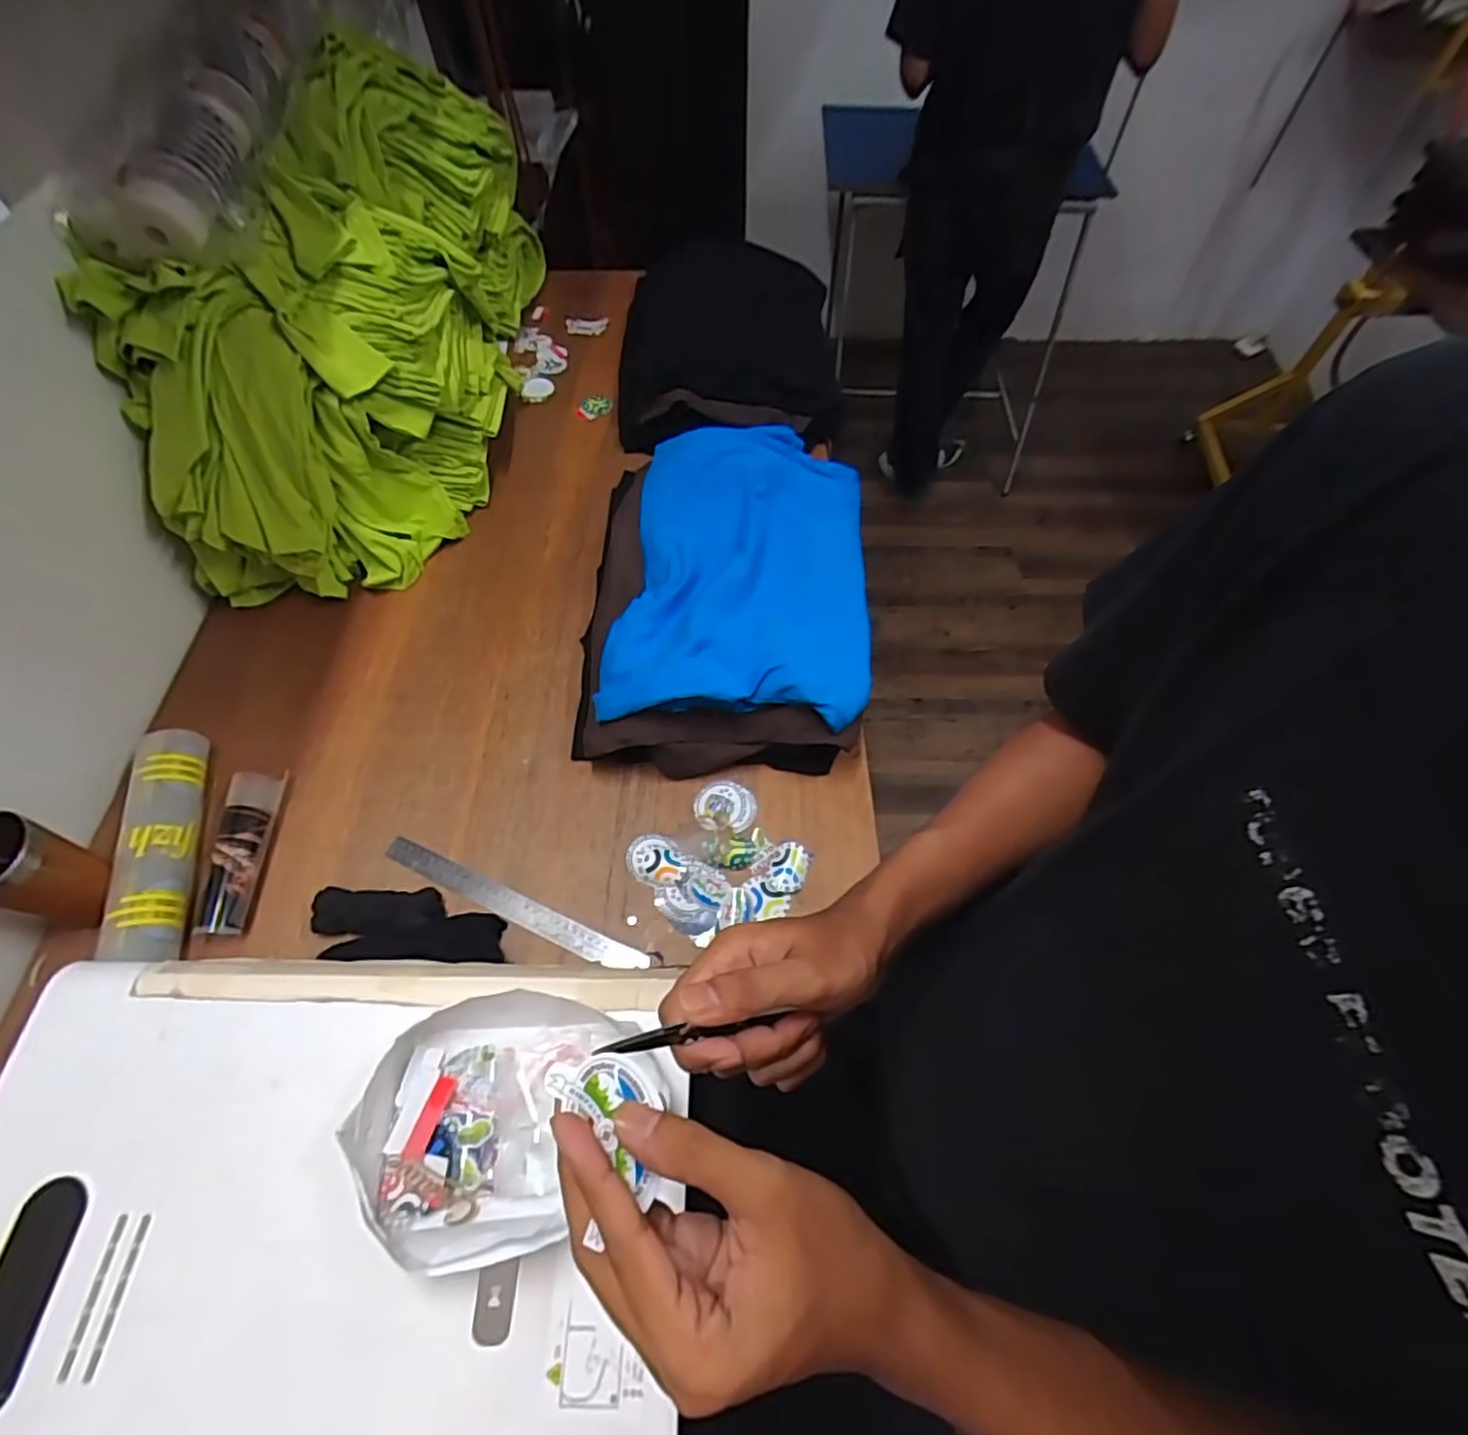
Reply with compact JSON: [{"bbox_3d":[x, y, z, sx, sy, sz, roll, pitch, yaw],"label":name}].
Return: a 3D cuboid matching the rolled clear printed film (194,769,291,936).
[{"bbox_3d":[-0.534,0.143,0.724,0.049,0.044,0.185,-2,58,-3],"label":"rolled clear printed film"}]

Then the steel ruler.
[{"bbox_3d":[-0.242,0.205,0.727,0.318,0.005,0.028,21,61,10],"label":"steel ruler"}]

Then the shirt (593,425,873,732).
[{"bbox_3d":[0.019,-0.208,0.920,0.329,0.102,0.529,3,58,1],"label":"shirt"}]

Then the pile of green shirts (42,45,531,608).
[{"bbox_3d":[-0.544,-0.553,0.945,0.339,0.421,0.764,4,58,1],"label":"pile of green shirts"}]

